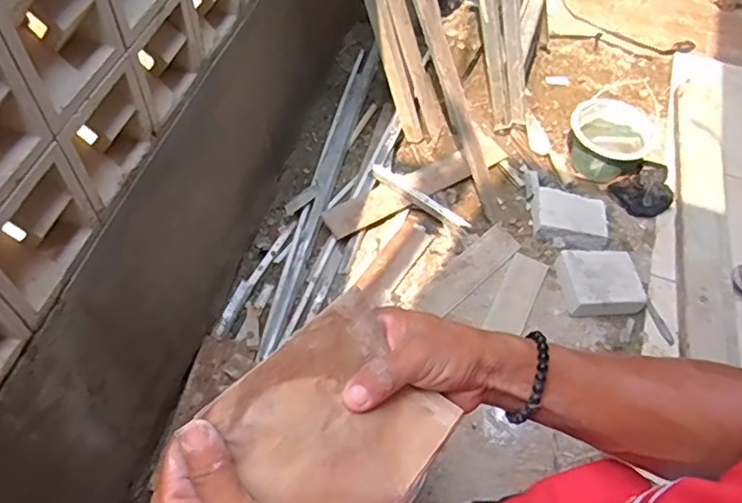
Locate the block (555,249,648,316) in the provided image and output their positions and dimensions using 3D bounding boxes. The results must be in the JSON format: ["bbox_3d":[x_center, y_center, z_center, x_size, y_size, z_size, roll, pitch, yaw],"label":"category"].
[{"bbox_3d":[0.619,0.080,1.622,0.208,0.058,0.171,0,54,-2],"label":"block"}]

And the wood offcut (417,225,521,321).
[{"bbox_3d":[0.268,0.053,1.650,0.346,0.014,0.097,-39,75,-18],"label":"wood offcut"}]

